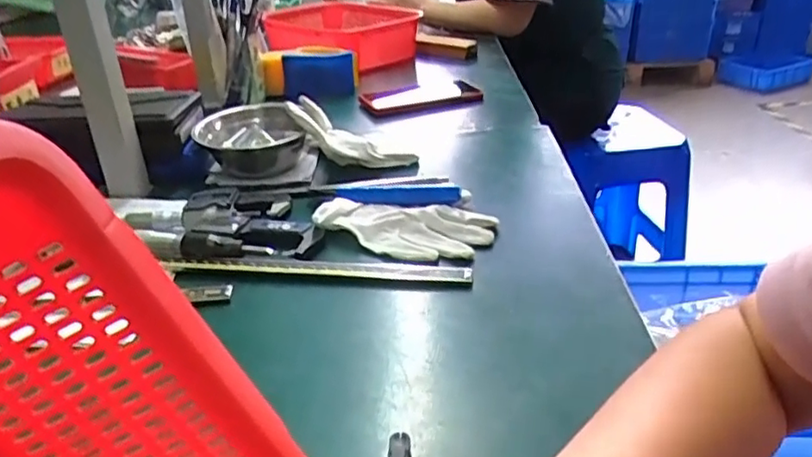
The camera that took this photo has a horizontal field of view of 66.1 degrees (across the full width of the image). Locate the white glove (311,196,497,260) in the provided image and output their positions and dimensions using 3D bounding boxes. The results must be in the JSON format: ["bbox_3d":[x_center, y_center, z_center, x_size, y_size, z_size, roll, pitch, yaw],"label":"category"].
[{"bbox_3d":[-0.001,-0.003,0.554,0.152,0.026,0.071,5,30,13],"label":"white glove"}]

